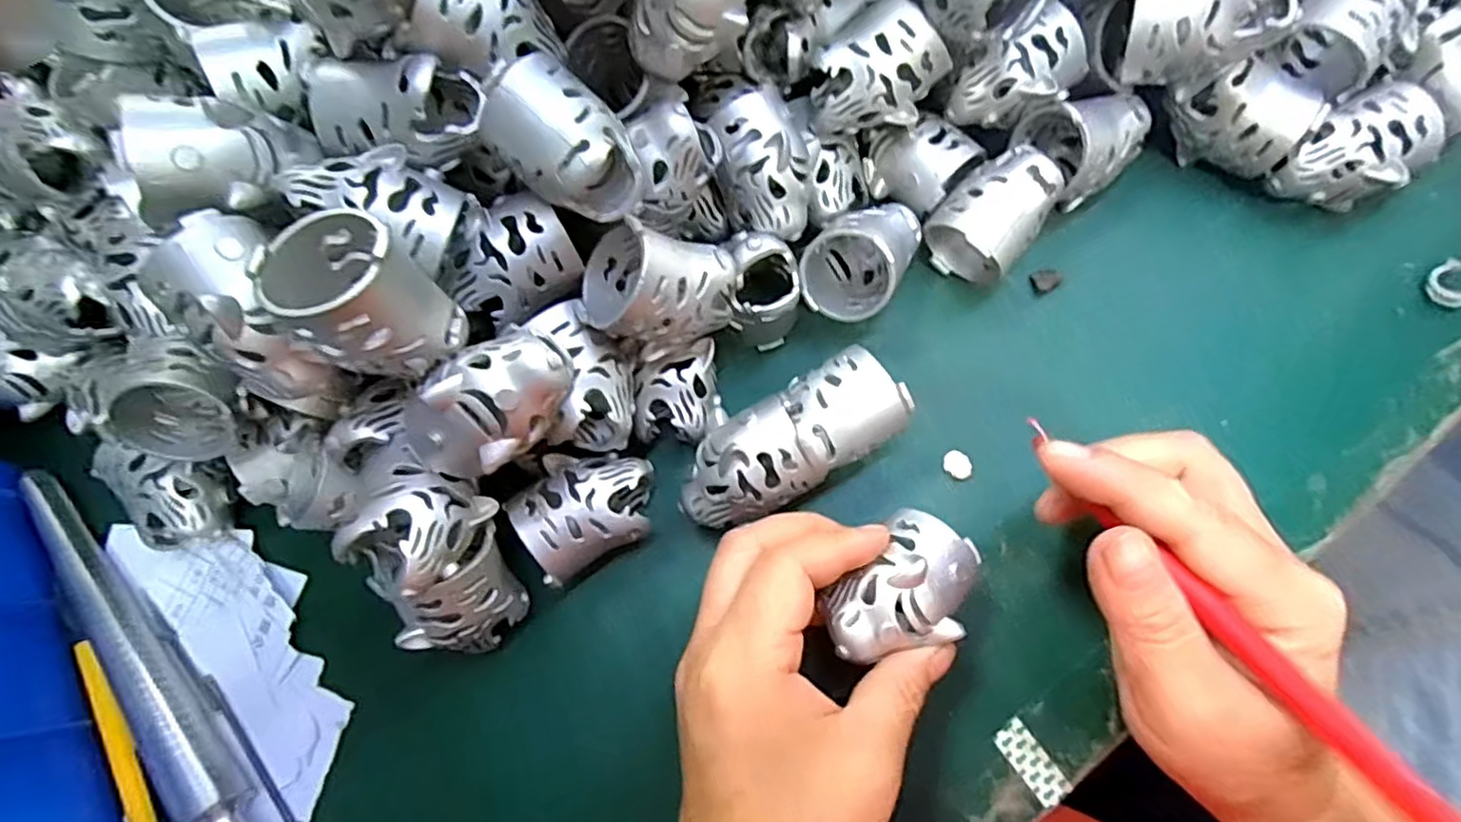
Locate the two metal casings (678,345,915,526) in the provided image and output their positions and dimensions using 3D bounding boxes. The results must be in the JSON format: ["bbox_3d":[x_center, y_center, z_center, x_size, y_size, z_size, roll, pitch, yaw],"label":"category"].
[{"bbox_3d":[0.022,0.013,0.259,0.087,0.042,0.036,-31,73,-4],"label":"two metal casings"}]

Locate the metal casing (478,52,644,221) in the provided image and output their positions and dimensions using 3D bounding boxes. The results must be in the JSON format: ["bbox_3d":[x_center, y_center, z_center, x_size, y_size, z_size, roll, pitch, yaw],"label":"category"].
[{"bbox_3d":[-0.053,-0.087,0.221,0.048,0.032,0.035,40,81,15],"label":"metal casing"}]

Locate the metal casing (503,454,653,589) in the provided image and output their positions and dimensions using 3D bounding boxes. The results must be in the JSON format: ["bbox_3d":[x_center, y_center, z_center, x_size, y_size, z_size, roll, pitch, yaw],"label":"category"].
[{"bbox_3d":[-0.054,0.037,0.263,0.050,0.031,0.042,-30,73,-3],"label":"metal casing"}]

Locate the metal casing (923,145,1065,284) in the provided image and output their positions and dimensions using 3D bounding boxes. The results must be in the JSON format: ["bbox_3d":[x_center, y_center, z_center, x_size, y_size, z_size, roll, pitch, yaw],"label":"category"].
[{"bbox_3d":[0.107,-0.078,0.279,0.052,0.044,0.038,-44,75,-7],"label":"metal casing"}]

